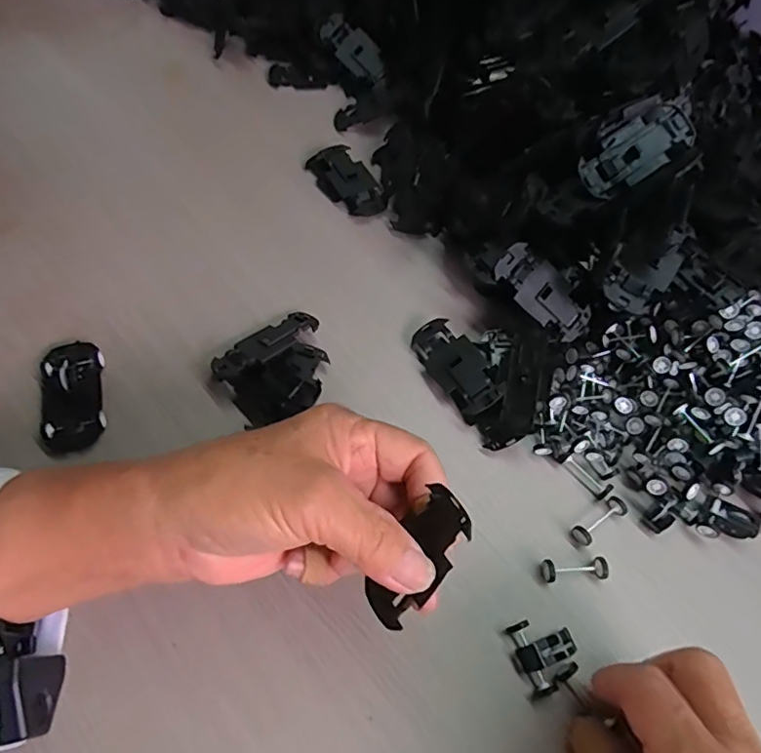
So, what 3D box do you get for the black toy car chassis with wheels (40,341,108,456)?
[{"bbox_3d":[-0.168,0.009,0.298,0.031,0.014,0.065,-12,64,-8],"label":"black toy car chassis with wheels"}]

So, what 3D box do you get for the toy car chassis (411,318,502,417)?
[{"bbox_3d":[0.044,-0.006,0.317,0.030,0.010,0.064,-34,60,0],"label":"toy car chassis"}]

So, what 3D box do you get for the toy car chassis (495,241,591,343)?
[{"bbox_3d":[0.094,-0.047,0.314,0.065,0.005,0.027,39,91,-11],"label":"toy car chassis"}]

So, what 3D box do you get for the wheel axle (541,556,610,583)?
[{"bbox_3d":[0.096,0.096,0.271,0.031,0.007,0.010,-1,63,-3],"label":"wheel axle"}]

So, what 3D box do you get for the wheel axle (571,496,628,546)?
[{"bbox_3d":[0.113,0.075,0.284,0.033,0.008,0.010,-33,69,-17],"label":"wheel axle"}]

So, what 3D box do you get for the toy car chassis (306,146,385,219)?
[{"bbox_3d":[-0.023,-0.139,0.385,0.033,0.012,0.066,-30,68,-16],"label":"toy car chassis"}]

